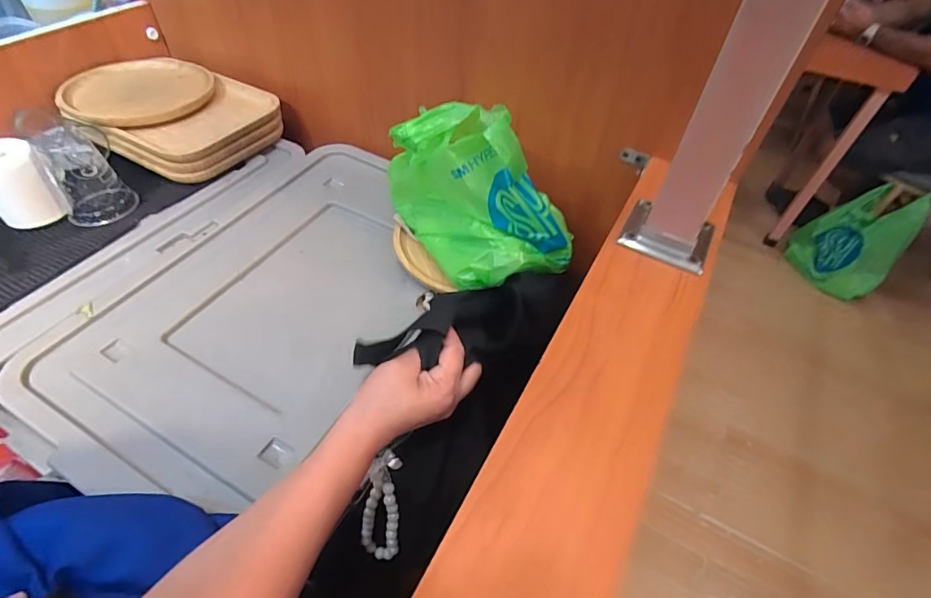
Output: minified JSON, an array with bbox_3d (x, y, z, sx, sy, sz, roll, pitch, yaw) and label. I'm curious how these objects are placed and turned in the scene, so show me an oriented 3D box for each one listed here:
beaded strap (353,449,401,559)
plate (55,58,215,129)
[{"bbox_3d":[-0.086,0.206,0.455,0.045,0.125,0.016,8,18,6],"label":"beaded strap"},{"bbox_3d":[-0.590,-0.381,0.825,0.234,0.034,0.225,-31,58,-27],"label":"plate"}]

